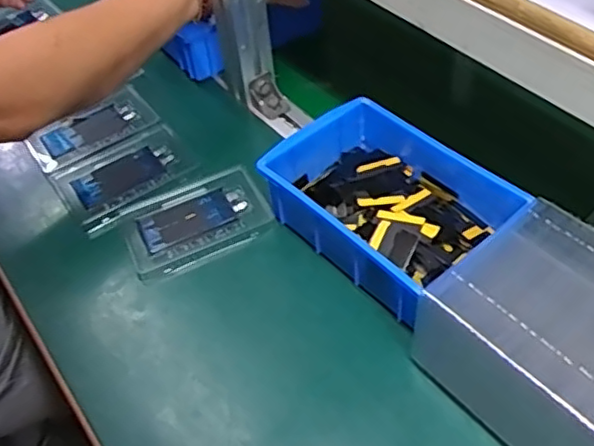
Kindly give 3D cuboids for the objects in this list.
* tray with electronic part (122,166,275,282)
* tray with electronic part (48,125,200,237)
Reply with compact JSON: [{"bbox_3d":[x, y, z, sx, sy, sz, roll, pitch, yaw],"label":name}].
[{"bbox_3d":[-0.093,-0.002,0.576,0.129,0.011,0.083,-25,52,-17],"label":"tray with electronic part"},{"bbox_3d":[-0.169,-0.047,0.624,0.129,0.015,0.087,-32,54,-22],"label":"tray with electronic part"}]

